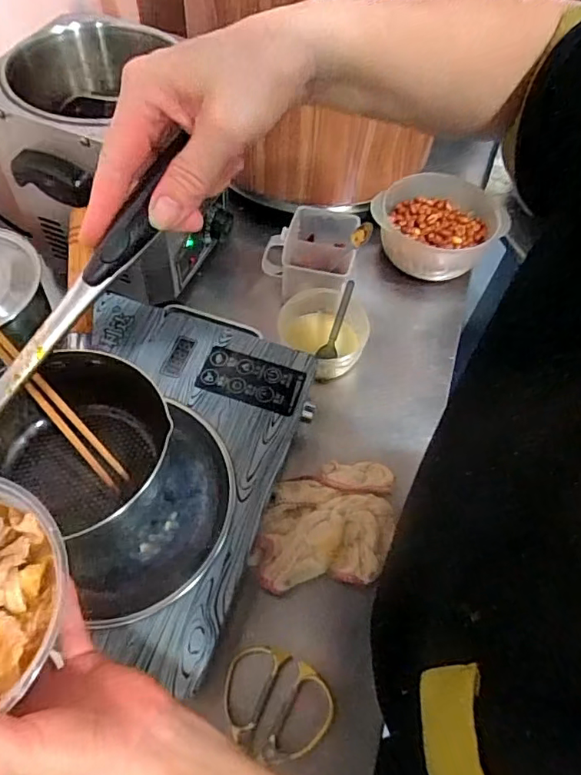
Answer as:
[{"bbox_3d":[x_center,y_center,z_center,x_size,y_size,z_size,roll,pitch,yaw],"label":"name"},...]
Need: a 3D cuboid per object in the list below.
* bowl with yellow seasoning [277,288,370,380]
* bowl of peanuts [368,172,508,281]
[{"bbox_3d":[0.038,-0.064,0.671,0.113,0.061,0.116,1,59,-2],"label":"bowl with yellow seasoning"},{"bbox_3d":[0.217,-0.235,0.778,0.176,0.088,0.187,33,63,16],"label":"bowl of peanuts"}]

